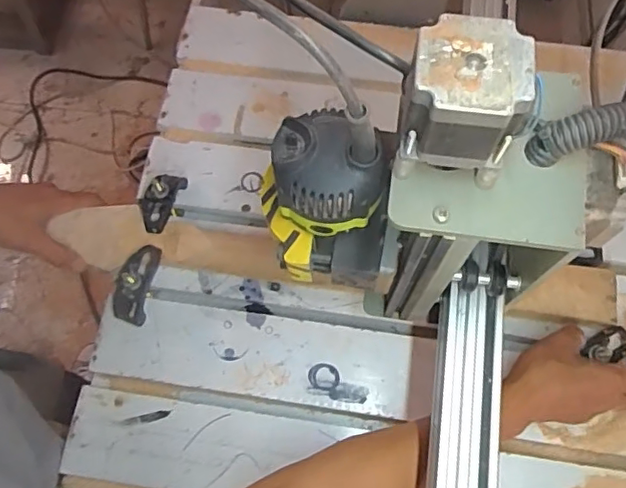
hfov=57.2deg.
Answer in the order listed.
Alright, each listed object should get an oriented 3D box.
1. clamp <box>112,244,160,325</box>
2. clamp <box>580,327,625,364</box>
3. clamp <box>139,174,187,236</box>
[{"bbox_3d":[-0.192,0.040,0.623,0.035,0.063,0.083,17,70,8],"label":"clamp"},{"bbox_3d":[0.299,0.103,0.580,0.059,0.013,0.030,-13,67,-26],"label":"clamp"},{"bbox_3d":[-0.173,-0.047,0.665,0.031,0.060,0.081,16,70,8],"label":"clamp"}]

